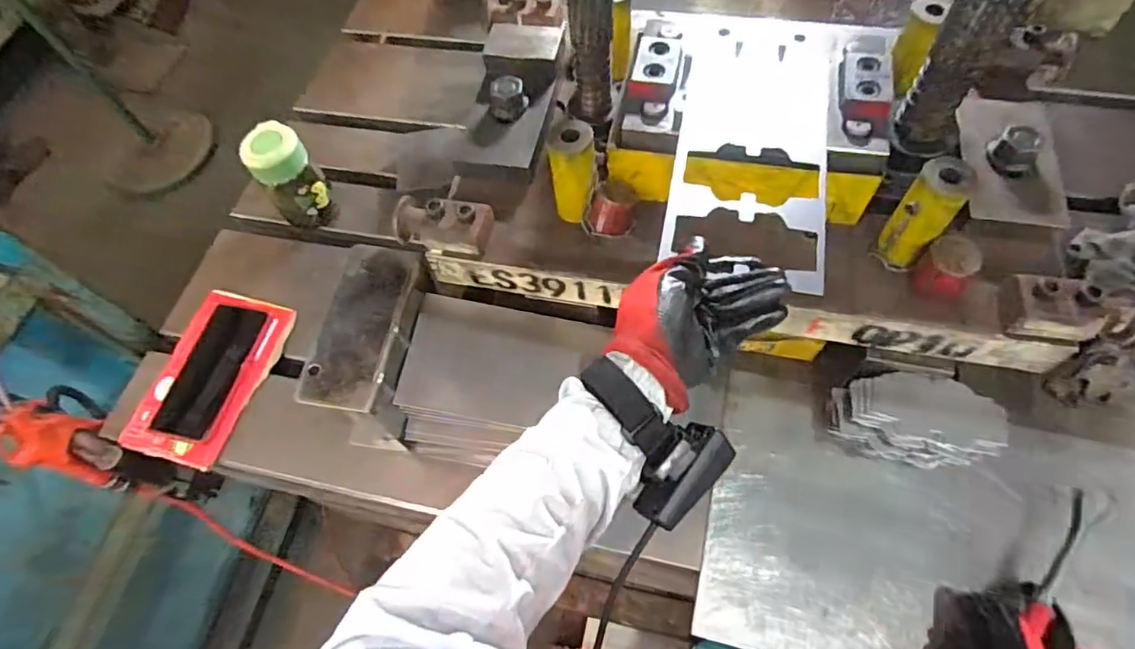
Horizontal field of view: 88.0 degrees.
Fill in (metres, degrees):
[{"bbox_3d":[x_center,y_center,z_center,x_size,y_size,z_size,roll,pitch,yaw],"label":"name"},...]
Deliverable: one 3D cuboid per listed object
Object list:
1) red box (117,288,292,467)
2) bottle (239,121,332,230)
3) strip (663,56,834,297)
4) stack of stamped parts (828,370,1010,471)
[{"bbox_3d":[-0.399,0.057,0.662,0.109,0.029,0.194,13,63,11],"label":"red box"},{"bbox_3d":[-0.335,-0.176,0.716,0.064,0.126,0.059,-34,64,-14],"label":"bottle"},{"bbox_3d":[0.152,-0.143,0.489,0.120,0.011,0.242,9,63,10],"label":"strip"},{"bbox_3d":[0.318,0.092,0.550,0.130,0.067,0.069,7,62,8],"label":"stack of stamped parts"}]

